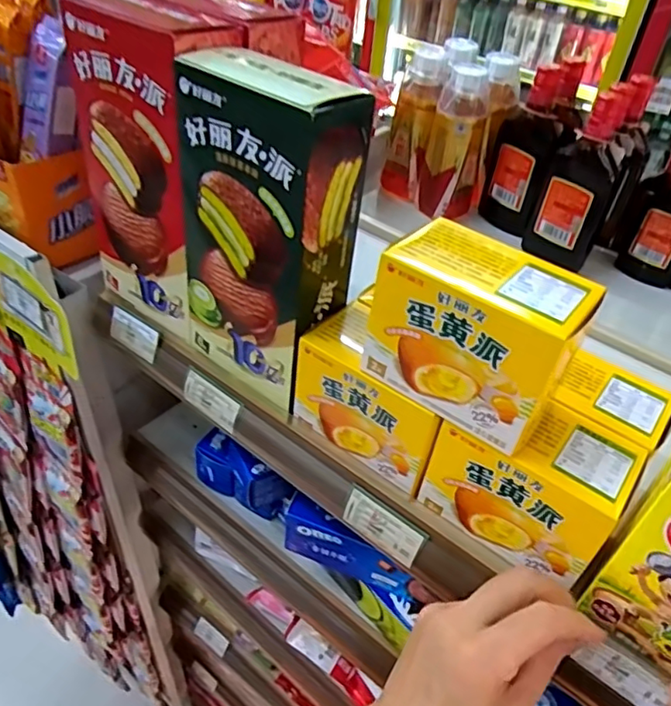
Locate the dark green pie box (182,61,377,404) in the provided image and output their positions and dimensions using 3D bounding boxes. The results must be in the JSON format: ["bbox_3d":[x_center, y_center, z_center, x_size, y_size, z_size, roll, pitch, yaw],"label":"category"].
[{"bbox_3d":[-0.050,-0.078,0.402,0.115,0.213,0.068,30,48,24],"label":"dark green pie box"}]

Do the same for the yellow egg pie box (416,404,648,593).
[{"bbox_3d":[0.120,0.078,0.367,0.104,0.079,0.066,32,48,25],"label":"yellow egg pie box"}]

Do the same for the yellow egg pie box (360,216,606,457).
[{"bbox_3d":[0.080,-0.014,0.337,0.111,0.082,0.065,30,48,24],"label":"yellow egg pie box"}]

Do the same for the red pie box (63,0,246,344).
[{"bbox_3d":[-0.138,-0.136,0.455,0.120,0.235,0.078,30,48,24],"label":"red pie box"}]

